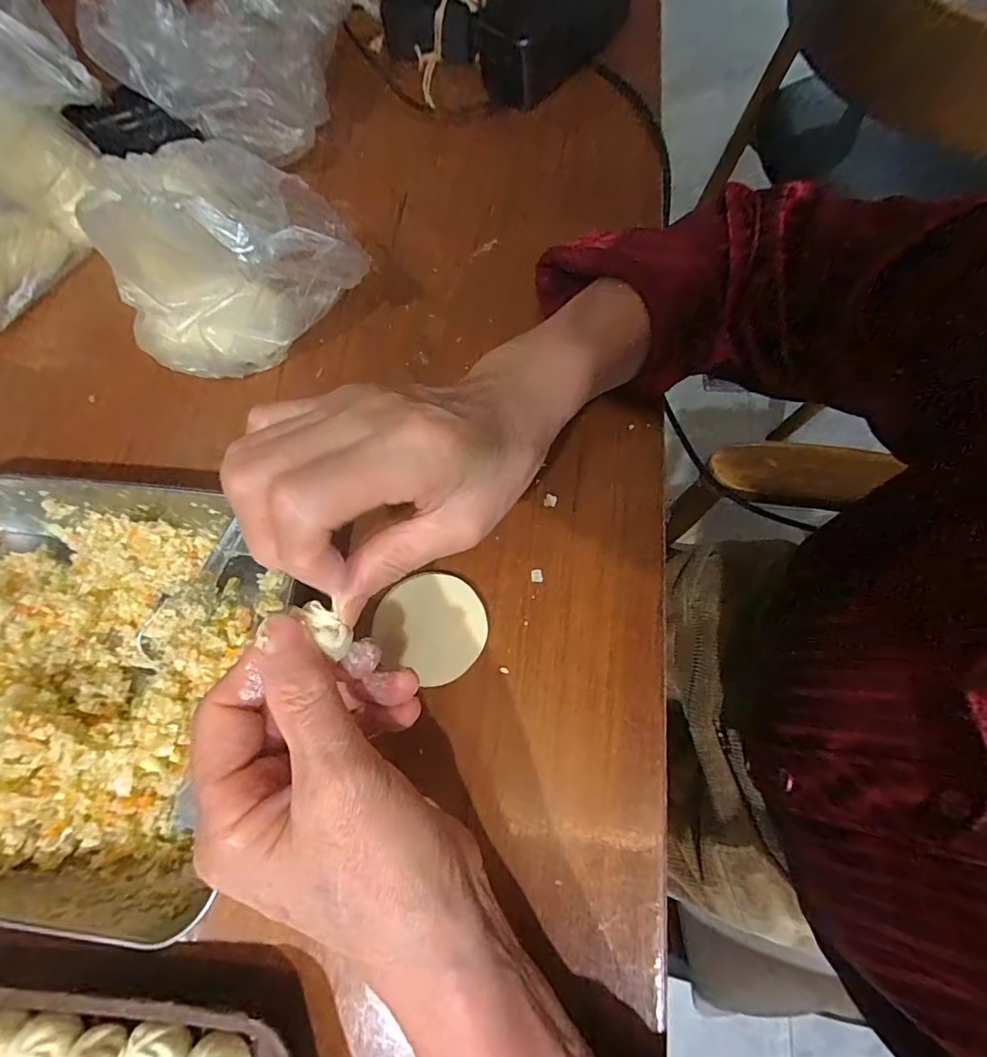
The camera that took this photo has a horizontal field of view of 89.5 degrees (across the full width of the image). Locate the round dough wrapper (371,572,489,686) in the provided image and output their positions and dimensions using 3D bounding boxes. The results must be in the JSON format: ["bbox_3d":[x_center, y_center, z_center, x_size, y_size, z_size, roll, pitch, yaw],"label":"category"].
[{"bbox_3d":[-0.033,0.053,0.272,0.057,0.007,0.055,0,73,-1],"label":"round dough wrapper"}]

